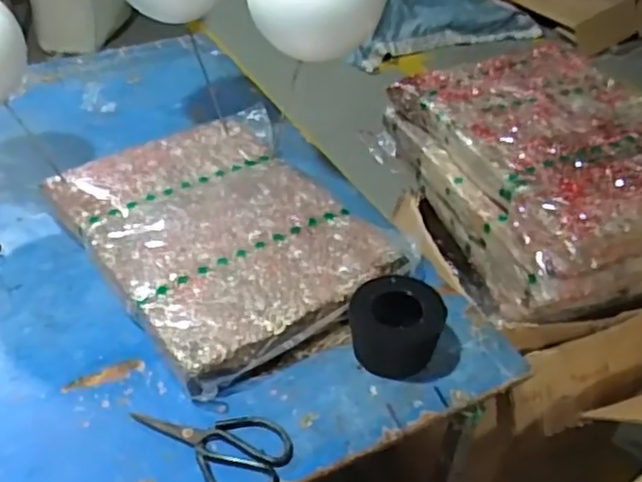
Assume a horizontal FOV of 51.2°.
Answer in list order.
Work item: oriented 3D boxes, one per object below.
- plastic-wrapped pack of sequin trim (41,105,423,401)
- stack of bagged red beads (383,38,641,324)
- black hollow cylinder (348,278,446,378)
[{"bbox_3d":[-0.138,-0.026,1.006,0.383,0.060,0.503,-24,43,-27],"label":"plastic-wrapped pack of sequin trim"},{"bbox_3d":[0.378,-0.113,1.088,0.384,0.170,0.491,-13,41,-16],"label":"stack of bagged red beads"},{"bbox_3d":[0.094,0.105,0.831,0.113,0.083,0.094,10,39,13],"label":"black hollow cylinder"}]

